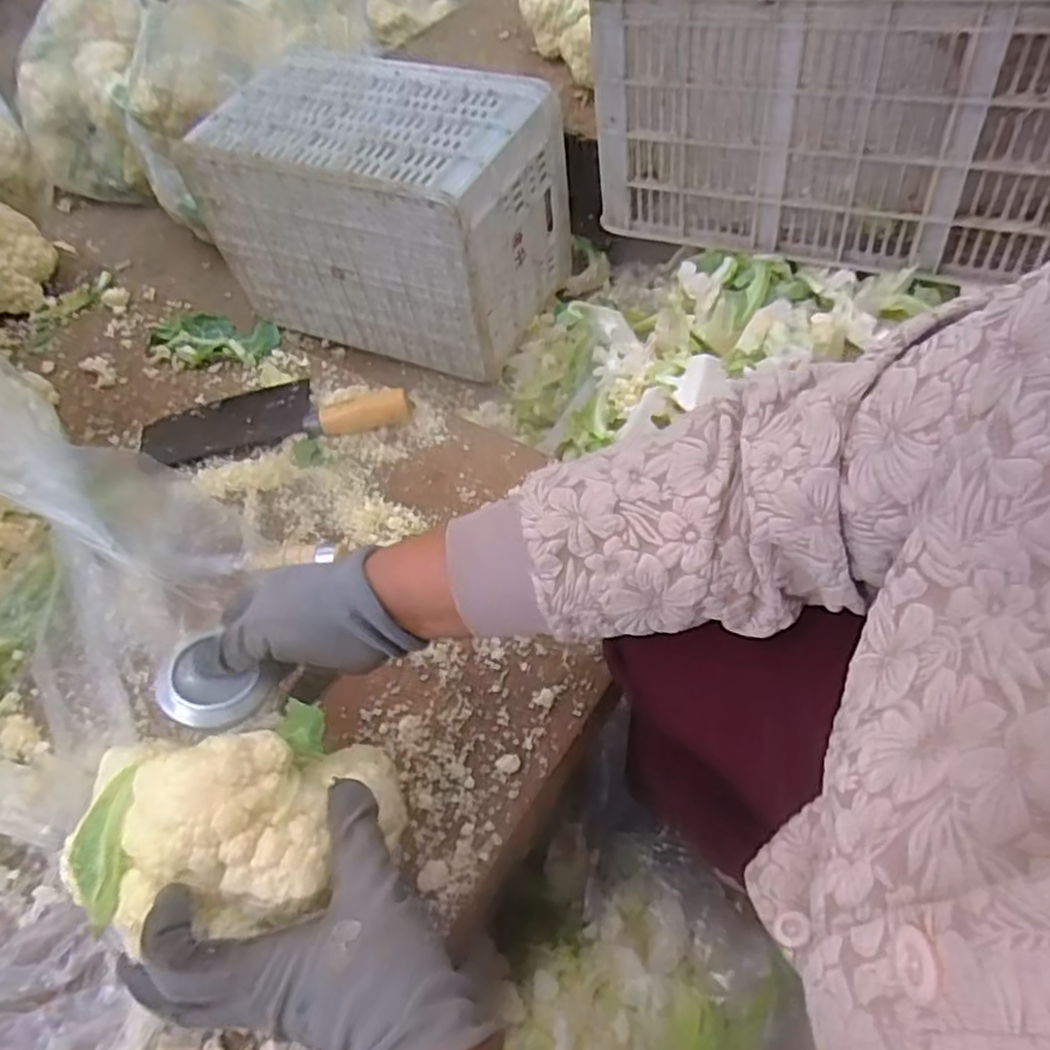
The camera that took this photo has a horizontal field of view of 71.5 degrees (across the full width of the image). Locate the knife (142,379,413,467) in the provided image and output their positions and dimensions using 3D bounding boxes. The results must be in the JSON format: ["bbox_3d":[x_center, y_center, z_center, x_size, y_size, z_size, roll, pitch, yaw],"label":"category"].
[{"bbox_3d":[-0.242,-0.115,0.699,0.255,0.031,0.087,-11,51,-3],"label":"knife"}]

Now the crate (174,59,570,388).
[{"bbox_3d":[-0.217,-0.486,1.161,0.490,0.358,0.278,16,55,18],"label":"crate"}]

